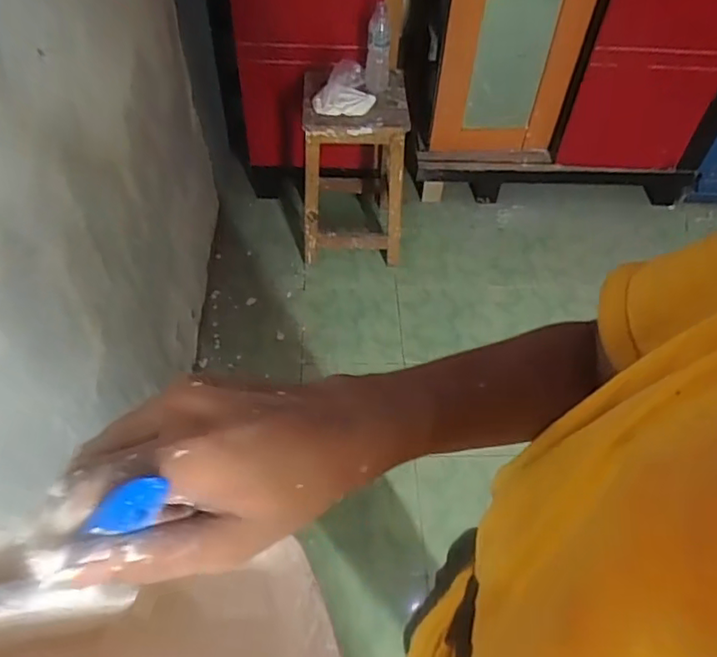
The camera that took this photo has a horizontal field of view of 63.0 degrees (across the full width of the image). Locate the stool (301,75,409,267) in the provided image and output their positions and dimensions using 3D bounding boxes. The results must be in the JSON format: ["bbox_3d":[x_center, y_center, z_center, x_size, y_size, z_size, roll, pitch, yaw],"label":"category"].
[{"bbox_3d":[-0.015,-0.499,1.861,0.313,0.501,0.346,-1,52,-4],"label":"stool"}]

